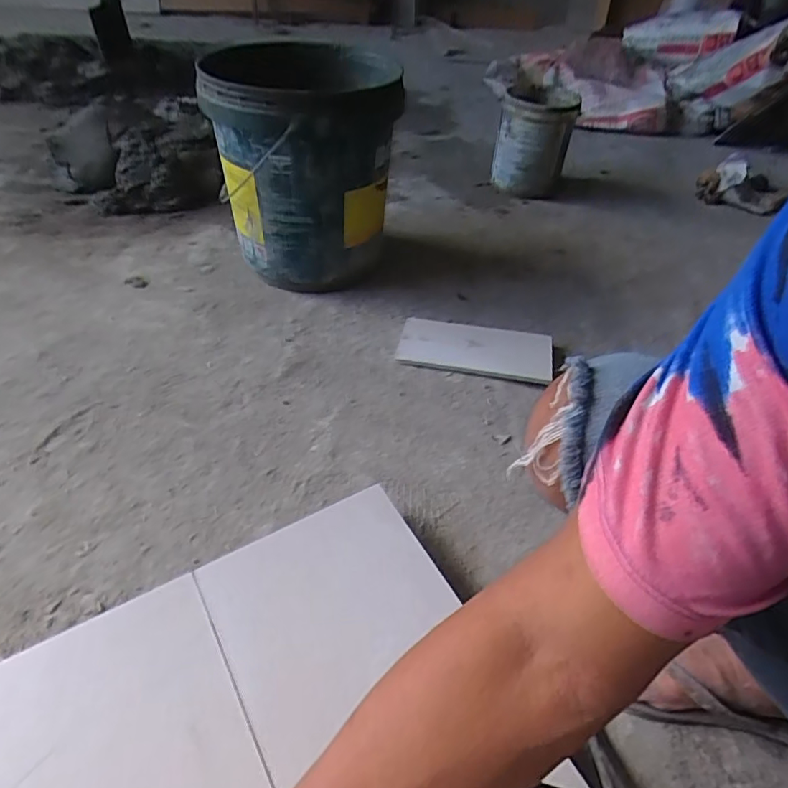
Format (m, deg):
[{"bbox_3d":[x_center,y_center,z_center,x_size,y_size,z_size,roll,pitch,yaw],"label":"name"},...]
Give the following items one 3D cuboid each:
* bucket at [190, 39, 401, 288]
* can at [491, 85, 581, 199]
[{"bbox_3d":[-0.150,-0.373,0.927,0.271,0.346,0.362,-1,46,-7],"label":"bucket"},{"bbox_3d":[0.327,-0.598,1.252,0.161,0.189,0.198,17,47,10],"label":"can"}]

